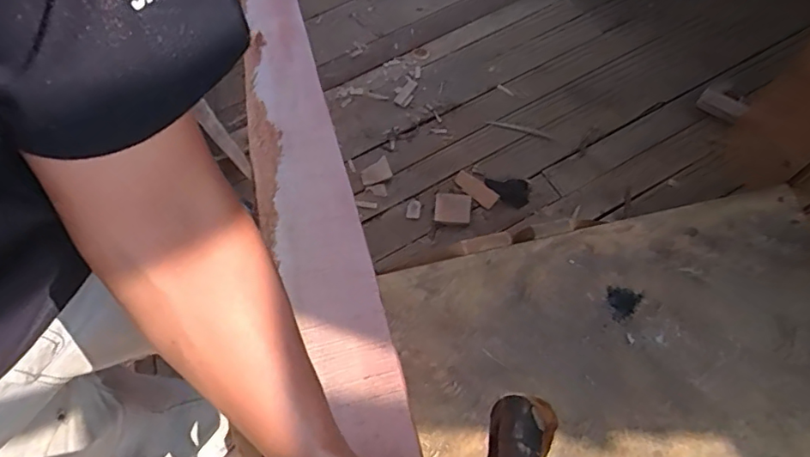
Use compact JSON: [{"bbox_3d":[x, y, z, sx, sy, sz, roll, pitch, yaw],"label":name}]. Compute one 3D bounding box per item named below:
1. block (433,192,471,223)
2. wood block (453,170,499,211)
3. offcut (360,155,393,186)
[{"bbox_3d":[0.114,-0.050,1.288,0.087,0.014,0.073,8,64,5],"label":"block"},{"bbox_3d":[0.174,-0.098,1.302,0.047,0.015,0.117,-41,70,-17],"label":"wood block"},{"bbox_3d":[-0.077,-0.144,1.350,0.079,0.006,0.060,-22,65,-9],"label":"offcut"}]

